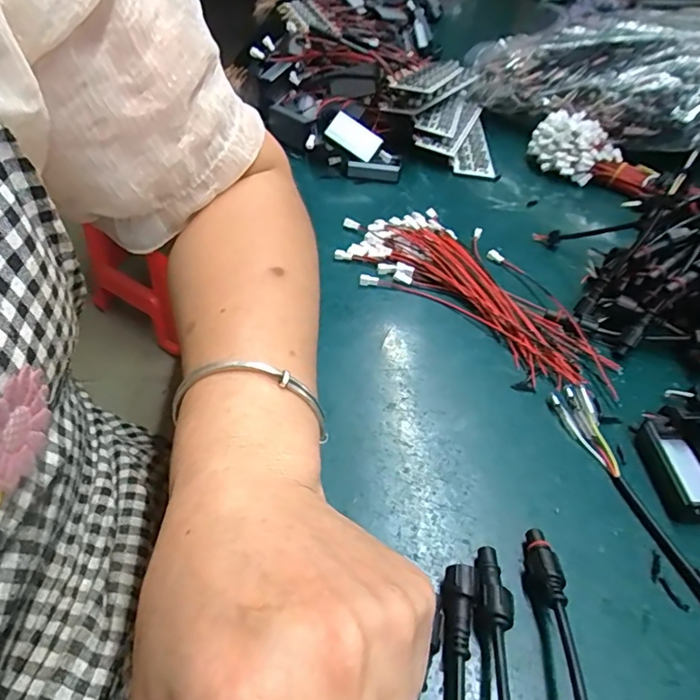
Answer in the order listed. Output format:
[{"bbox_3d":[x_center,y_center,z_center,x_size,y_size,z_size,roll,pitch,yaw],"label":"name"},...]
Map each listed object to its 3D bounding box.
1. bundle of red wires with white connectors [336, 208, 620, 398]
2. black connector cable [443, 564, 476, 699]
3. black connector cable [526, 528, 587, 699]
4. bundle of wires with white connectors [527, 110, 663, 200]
[{"bbox_3d":[0.086,-0.048,0.353,0.102,0.011,0.211,-32,53,-29],"label":"bundle of red wires with white connectors"},{"bbox_3d":[0.037,0.115,0.164,0.012,0.017,0.092,7,45,6],"label":"black connector cable"},{"bbox_3d":[0.076,0.107,0.181,0.010,0.026,0.092,4,45,2],"label":"black connector cable"},{"bbox_3d":[0.237,-0.194,0.494,0.117,0.046,0.069,36,53,12],"label":"bundle of wires with white connectors"}]

